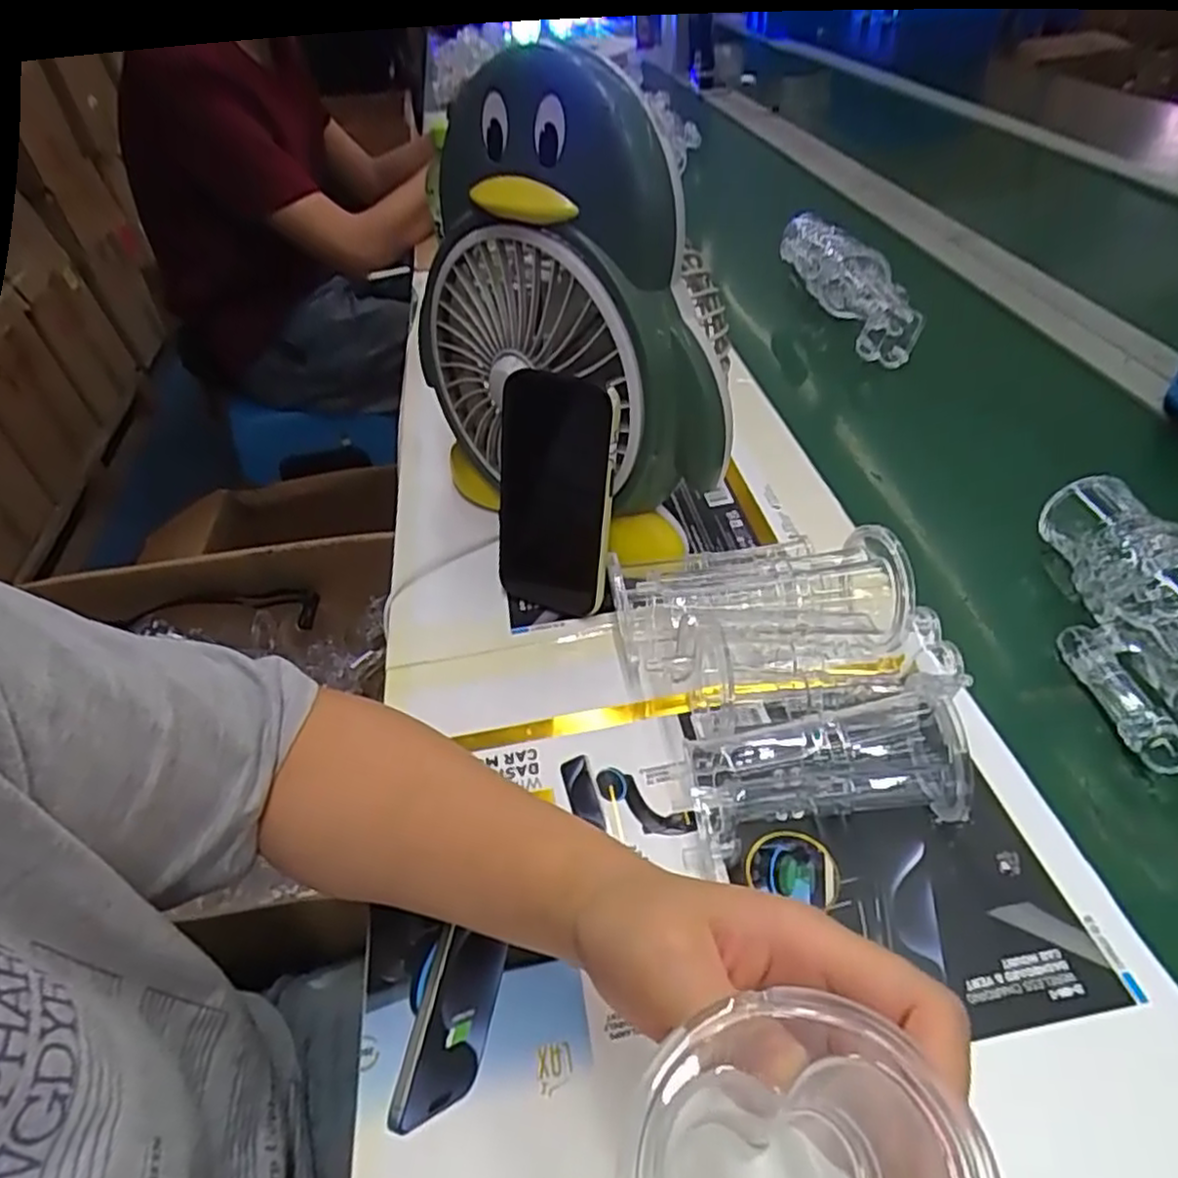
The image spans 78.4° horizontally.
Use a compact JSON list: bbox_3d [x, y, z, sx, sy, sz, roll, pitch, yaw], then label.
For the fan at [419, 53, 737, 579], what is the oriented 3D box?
[{"bbox_3d":[-0.017,-0.162,0.465,0.112,0.280,0.234,-31,49,-23],"label":"fan"}]

